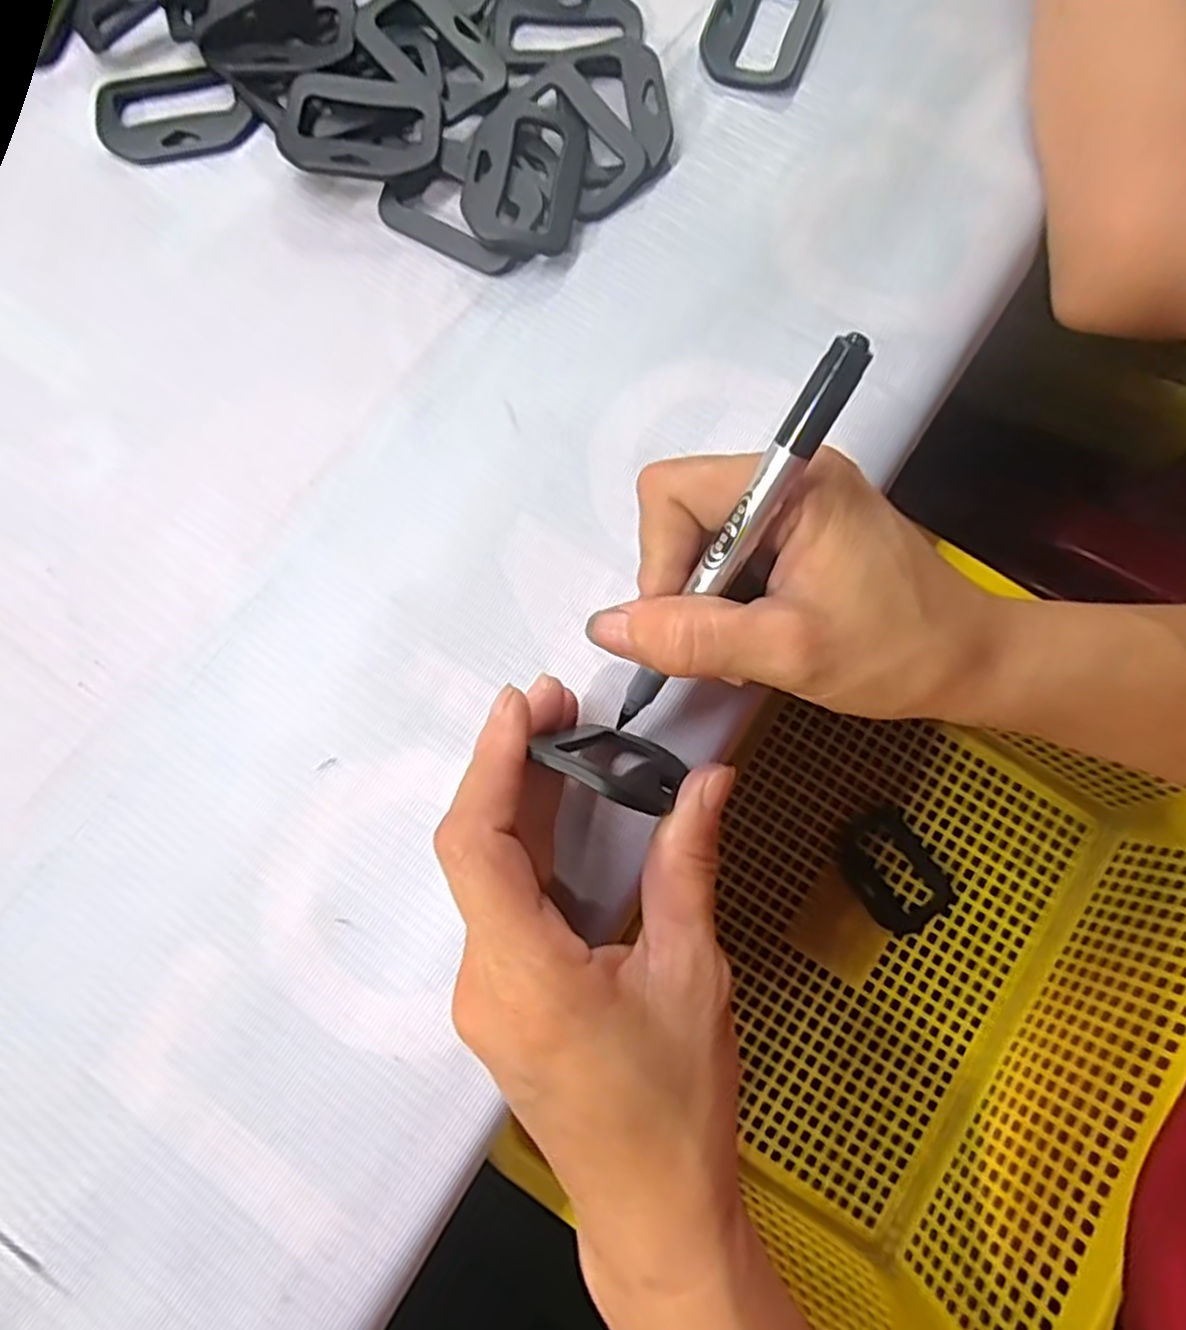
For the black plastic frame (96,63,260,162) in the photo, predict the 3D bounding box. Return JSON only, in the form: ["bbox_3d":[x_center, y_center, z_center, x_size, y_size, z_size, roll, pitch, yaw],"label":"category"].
[{"bbox_3d":[-0.166,-0.220,0.308,0.061,0.007,0.039,-8,77,-2],"label":"black plastic frame"}]

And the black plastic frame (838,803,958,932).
[{"bbox_3d":[0.155,0.107,0.402,0.045,0.004,0.062,-33,79,-8],"label":"black plastic frame"}]

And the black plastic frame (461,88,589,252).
[{"bbox_3d":[-0.025,-0.190,0.294,0.042,0.008,0.072,13,79,-14],"label":"black plastic frame"}]

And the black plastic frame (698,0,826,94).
[{"bbox_3d":[0.069,-0.260,0.317,0.043,0.006,0.061,20,77,4],"label":"black plastic frame"}]

